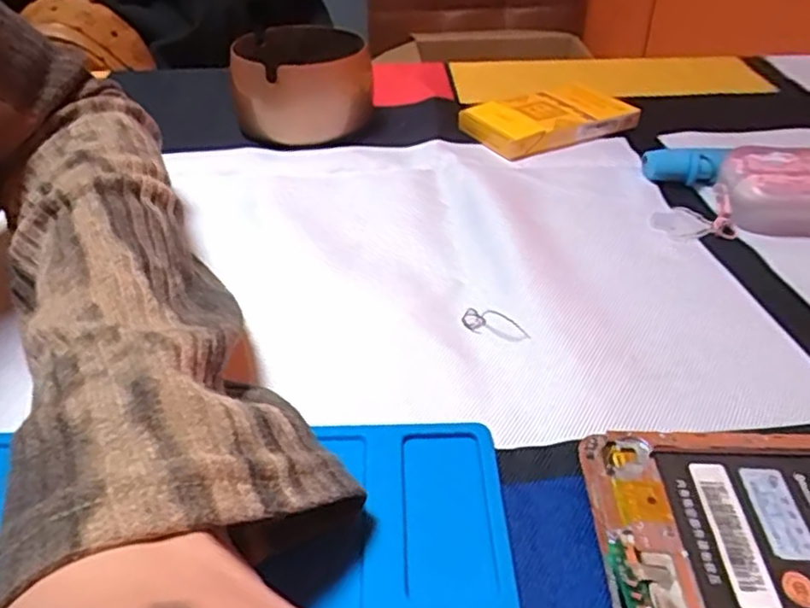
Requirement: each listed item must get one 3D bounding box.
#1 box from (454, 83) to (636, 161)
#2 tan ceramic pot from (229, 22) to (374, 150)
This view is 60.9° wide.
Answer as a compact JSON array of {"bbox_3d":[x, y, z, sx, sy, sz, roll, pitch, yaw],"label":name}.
[{"bbox_3d":[0.092,-0.118,0.437,0.103,0.017,0.060,-14,38,-19],"label":"box"},{"bbox_3d":[-0.064,-0.140,0.438,0.084,0.052,0.088,-1,36,-1],"label":"tan ceramic pot"}]

